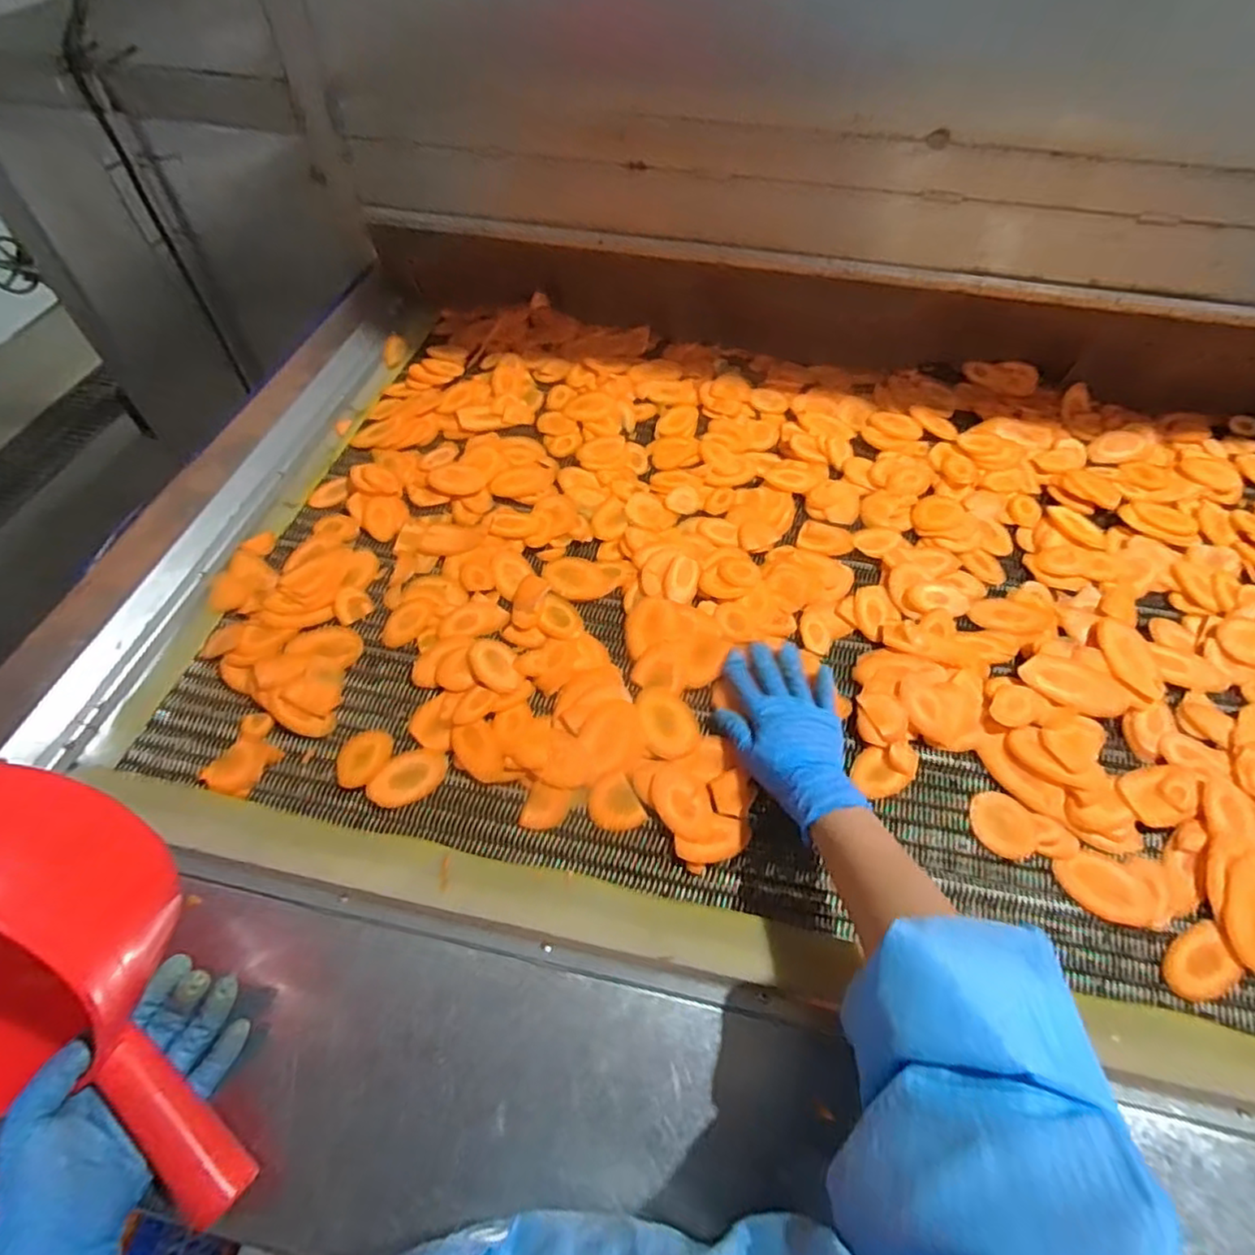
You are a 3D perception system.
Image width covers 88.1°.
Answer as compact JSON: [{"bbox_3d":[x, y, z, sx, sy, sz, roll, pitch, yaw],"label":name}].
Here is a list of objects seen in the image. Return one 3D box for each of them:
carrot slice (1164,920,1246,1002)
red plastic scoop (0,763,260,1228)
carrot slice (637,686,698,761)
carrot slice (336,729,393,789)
[{"bbox_3d":[0.461,0.272,0.520,0.068,0.013,0.041,-34,62,-21],"label":"carrot slice"},{"bbox_3d":[-0.391,0.251,0.424,0.235,0.322,0.129,-24,20,19],"label":"red plastic scoop"},{"bbox_3d":[0.038,0.088,0.622,0.054,0.004,0.076,-21,58,-14],"label":"carrot slice"},{"bbox_3d":[-0.247,0.120,0.603,0.042,0.007,0.057,31,61,19],"label":"carrot slice"}]

